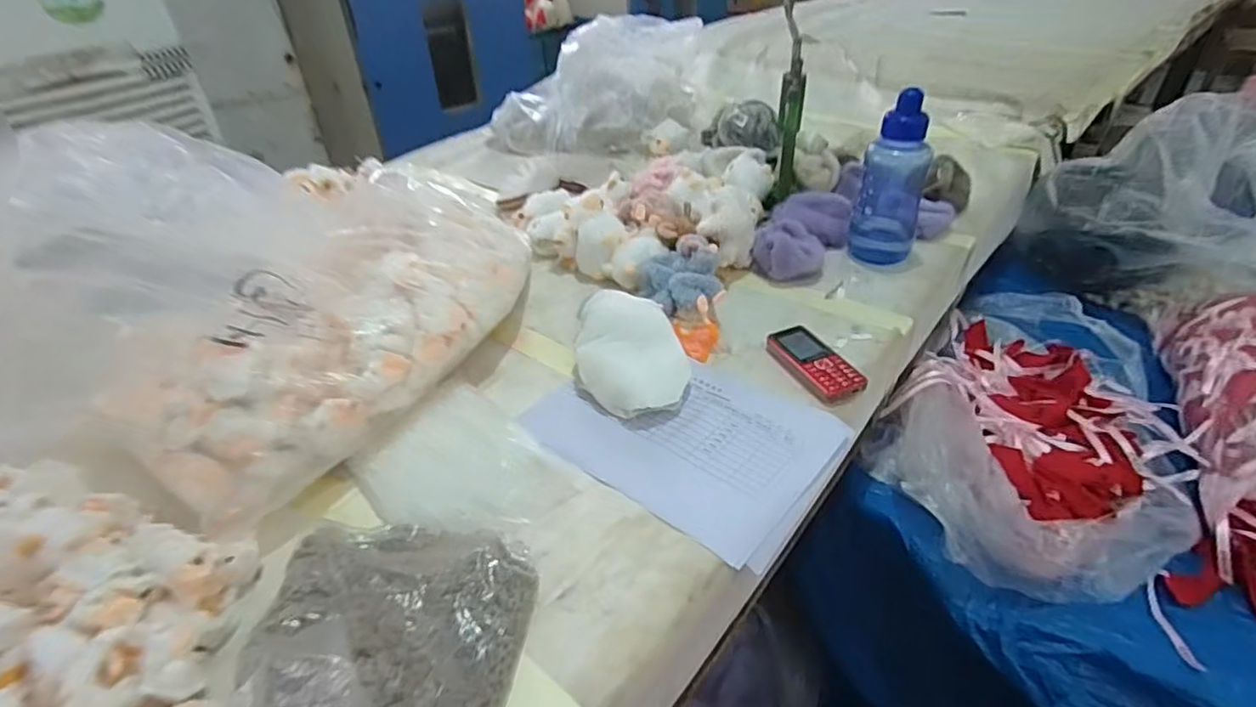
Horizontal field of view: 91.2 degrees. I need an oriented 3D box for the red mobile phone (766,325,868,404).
[{"bbox_3d":[0.219,0.009,0.728,0.062,0.014,0.127,-18,40,-19],"label":"red mobile phone"}]

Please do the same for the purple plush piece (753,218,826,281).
[{"bbox_3d":[0.242,-0.157,0.923,0.101,0.051,0.105,8,39,14],"label":"purple plush piece"}]

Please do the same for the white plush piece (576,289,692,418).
[{"bbox_3d":[0.000,-0.003,0.730,0.117,0.055,0.181,-11,38,-10],"label":"white plush piece"}]

